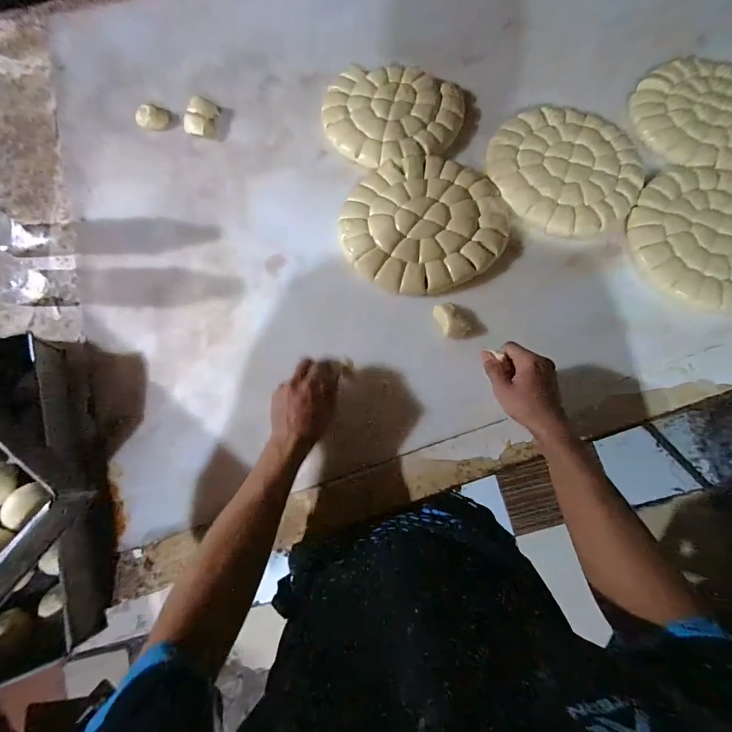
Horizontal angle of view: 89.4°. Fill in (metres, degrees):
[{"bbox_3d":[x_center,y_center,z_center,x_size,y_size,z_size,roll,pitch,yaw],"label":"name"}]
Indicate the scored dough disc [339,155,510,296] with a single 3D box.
[{"bbox_3d":[0.094,-0.244,0.619,0.264,0.013,0.246,0,76,1],"label":"scored dough disc"}]

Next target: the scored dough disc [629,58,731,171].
[{"bbox_3d":[0.626,-0.454,0.670,0.267,0.037,0.234,33,80,12],"label":"scored dough disc"}]

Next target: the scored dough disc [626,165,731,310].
[{"bbox_3d":[0.562,-0.217,0.601,0.237,0.022,0.254,0,76,1],"label":"scored dough disc"}]

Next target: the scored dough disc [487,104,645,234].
[{"bbox_3d":[0.344,-0.349,0.637,0.226,0.019,0.258,-37,78,-7],"label":"scored dough disc"}]

